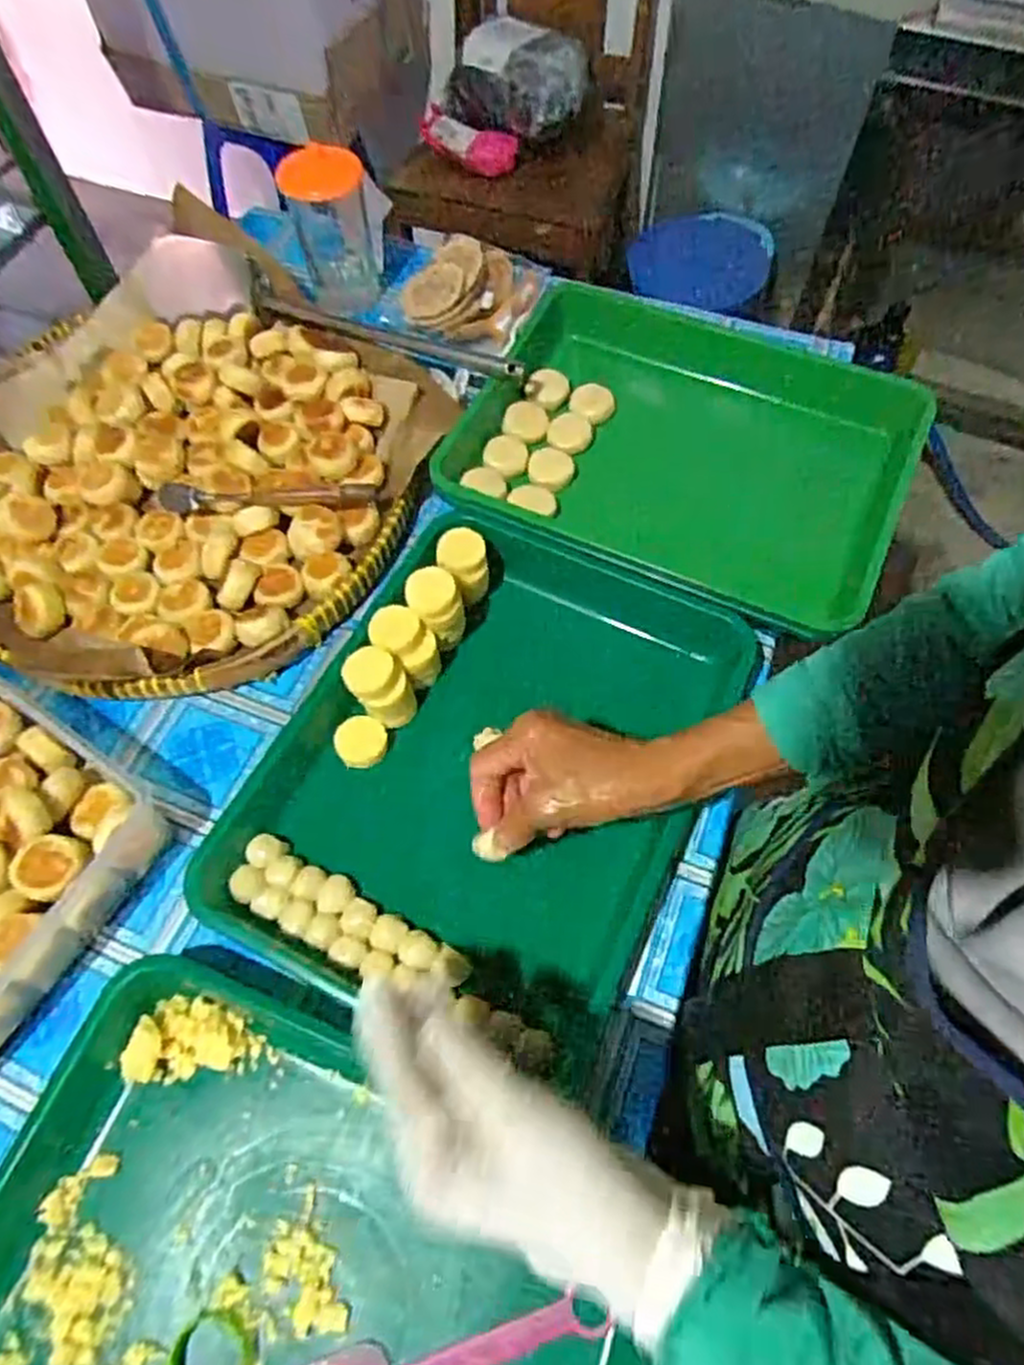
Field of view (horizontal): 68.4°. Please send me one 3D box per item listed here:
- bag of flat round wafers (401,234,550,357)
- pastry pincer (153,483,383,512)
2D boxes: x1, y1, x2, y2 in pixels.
[{"bbox_3d":[-0.033,-0.390,0.745,0.129,0.040,0.122,20,65,11],"label":"bag of flat round wafers"},{"bbox_3d":[-0.199,-0.152,0.613,0.176,0.020,0.014,0,63,1],"label":"pastry pincer"}]

